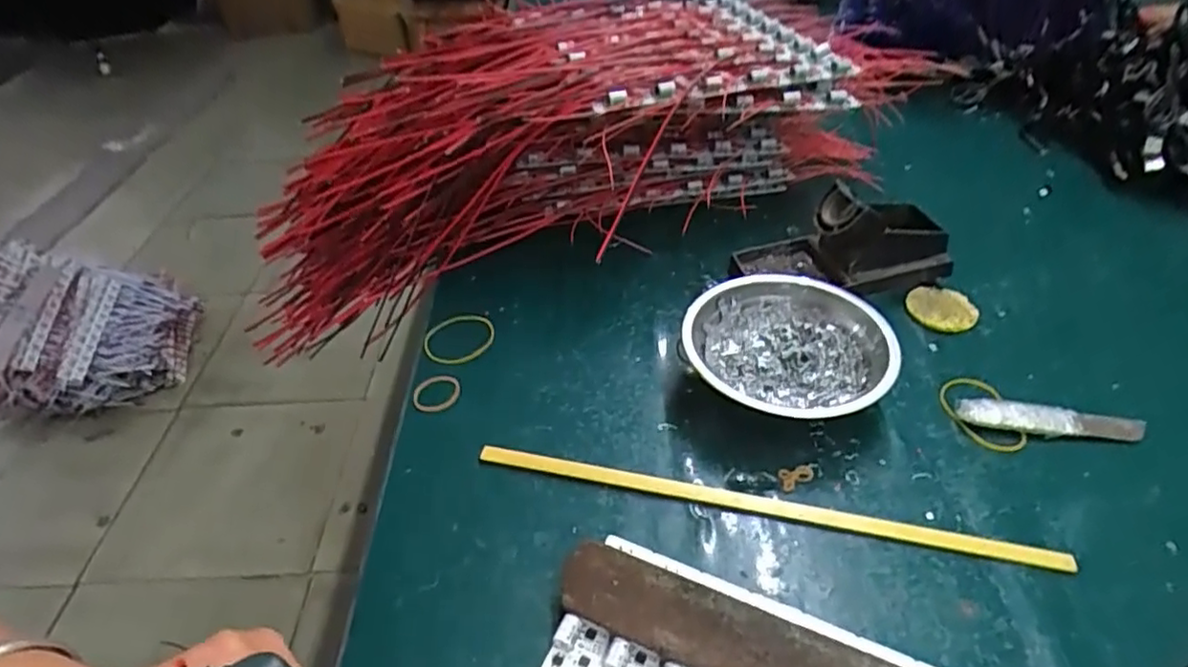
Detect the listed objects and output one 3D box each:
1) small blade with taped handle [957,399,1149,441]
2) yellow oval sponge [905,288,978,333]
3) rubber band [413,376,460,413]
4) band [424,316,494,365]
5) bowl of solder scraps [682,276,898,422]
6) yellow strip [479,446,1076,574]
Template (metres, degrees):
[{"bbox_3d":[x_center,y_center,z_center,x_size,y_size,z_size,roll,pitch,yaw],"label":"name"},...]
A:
[{"bbox_3d":[0.277,0.052,0.395,0.106,0.011,0.021,2,42,5],"label":"small blade with taped handle"},{"bbox_3d":[0.254,-0.018,0.476,0.046,0.006,0.044,-13,43,-12],"label":"yellow oval sponge"},{"bbox_3d":[-0.102,0.038,0.428,0.026,0.005,0.031,19,46,22],"label":"rubber band"},{"bbox_3d":[-0.094,0.004,0.466,0.041,0.006,0.054,36,52,24],"label":"band"},{"bbox_3d":[0.124,0.014,0.420,0.129,0.039,0.124,-1,42,1],"label":"bowl of solder scraps"},{"bbox_3d":[0.087,0.093,0.360,0.311,0.005,0.011,8,43,11],"label":"yellow strip"}]

